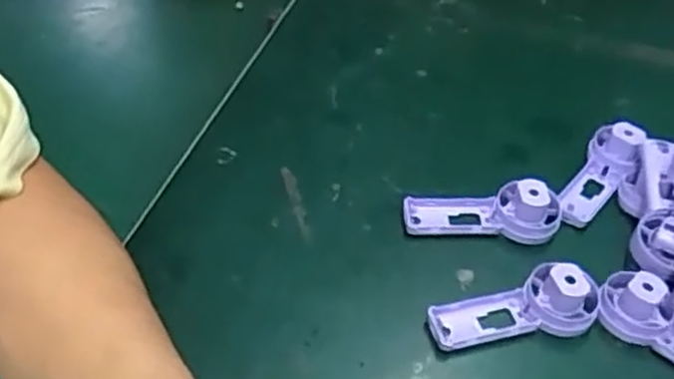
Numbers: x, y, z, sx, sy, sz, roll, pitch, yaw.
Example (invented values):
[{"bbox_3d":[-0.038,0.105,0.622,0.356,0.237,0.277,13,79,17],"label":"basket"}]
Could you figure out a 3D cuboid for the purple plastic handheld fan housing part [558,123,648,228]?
[{"bbox_3d":[0.167,-0.008,0.458,0.032,0.023,0.085,28,63,23],"label":"purple plastic handheld fan housing part"}]

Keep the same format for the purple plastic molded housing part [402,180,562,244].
[{"bbox_3d":[0.088,0.011,0.428,0.093,0.029,0.030,6,45,0],"label":"purple plastic molded housing part"}]

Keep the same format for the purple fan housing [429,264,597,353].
[{"bbox_3d":[0.095,0.060,0.382,0.091,0.029,0.034,-3,46,-9],"label":"purple fan housing"}]

